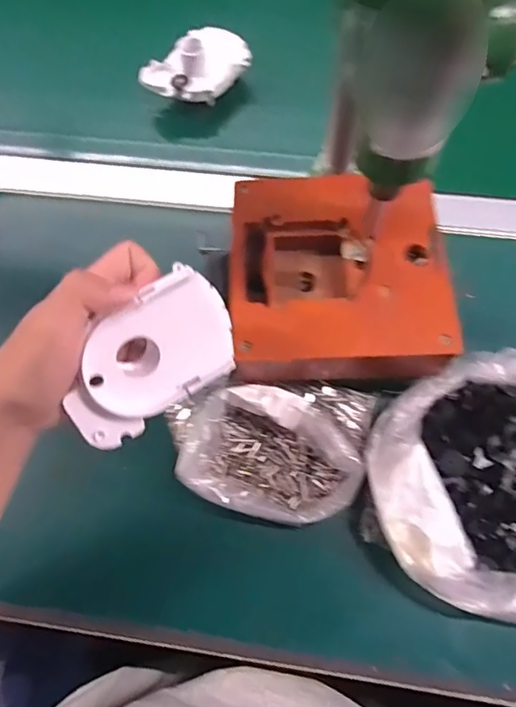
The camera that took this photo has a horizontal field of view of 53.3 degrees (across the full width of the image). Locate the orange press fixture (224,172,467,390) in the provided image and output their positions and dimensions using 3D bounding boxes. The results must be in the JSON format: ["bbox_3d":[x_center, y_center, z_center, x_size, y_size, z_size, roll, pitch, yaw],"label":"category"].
[{"bbox_3d":[0.058,-0.056,0.387,0.148,0.057,0.152,-2,67,2],"label":"orange press fixture"}]

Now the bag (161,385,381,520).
[{"bbox_3d":[0.009,0.066,0.365,0.154,0.036,0.101,-2,67,2],"label":"bag"}]

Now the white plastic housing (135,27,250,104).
[{"bbox_3d":[-0.059,-0.280,0.500,0.107,0.037,0.053,-29,69,-9],"label":"white plastic housing"}]

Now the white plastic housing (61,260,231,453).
[{"bbox_3d":[-0.060,0.003,0.284,0.100,0.067,0.013,-38,33,-13],"label":"white plastic housing"}]

